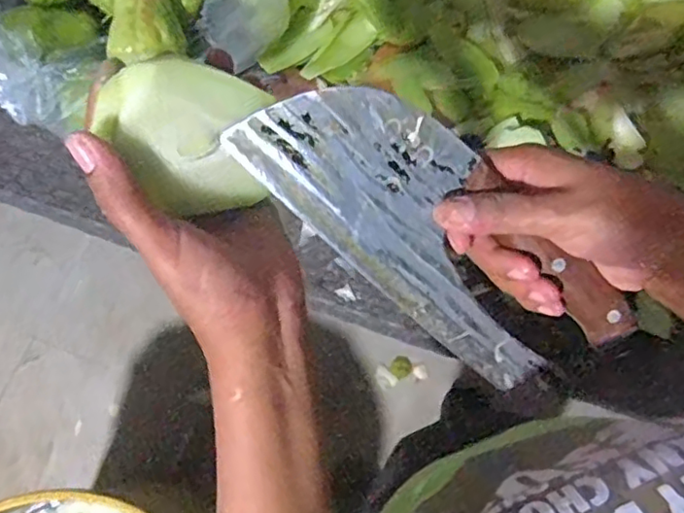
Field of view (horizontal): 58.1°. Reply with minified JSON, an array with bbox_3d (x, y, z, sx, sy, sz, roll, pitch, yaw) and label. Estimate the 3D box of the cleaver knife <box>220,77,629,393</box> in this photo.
[{"bbox_3d":[0.048,-0.011,0.317,0.213,0.012,0.083,42,98,-11],"label":"cleaver knife"}]

